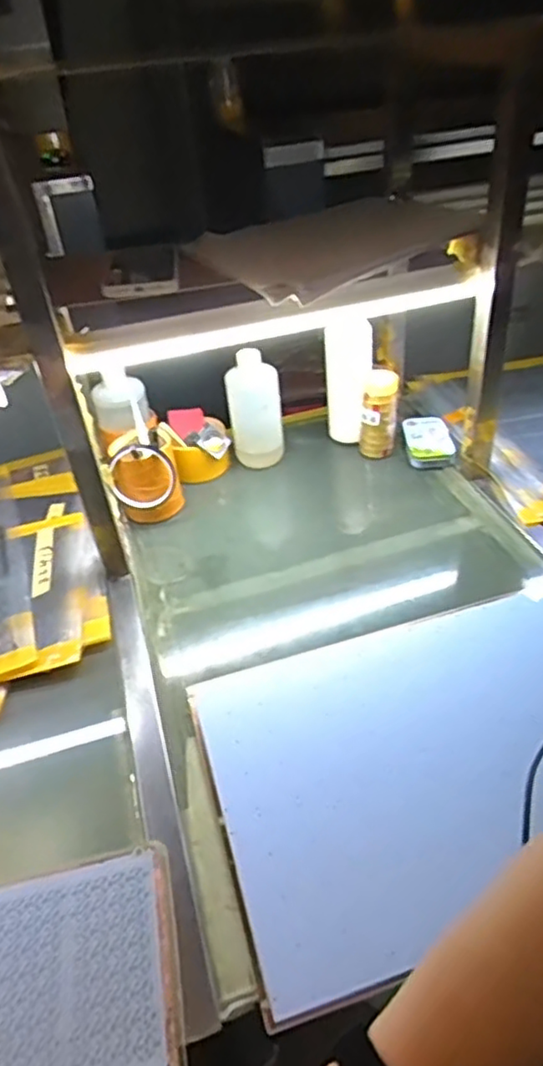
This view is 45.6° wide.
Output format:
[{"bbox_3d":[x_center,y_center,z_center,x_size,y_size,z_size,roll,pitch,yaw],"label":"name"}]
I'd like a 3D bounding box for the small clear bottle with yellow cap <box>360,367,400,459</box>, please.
[{"bbox_3d":[0.153,-0.164,0.919,0.050,0.130,0.036,4,39,10],"label":"small clear bottle with yellow cap"}]

